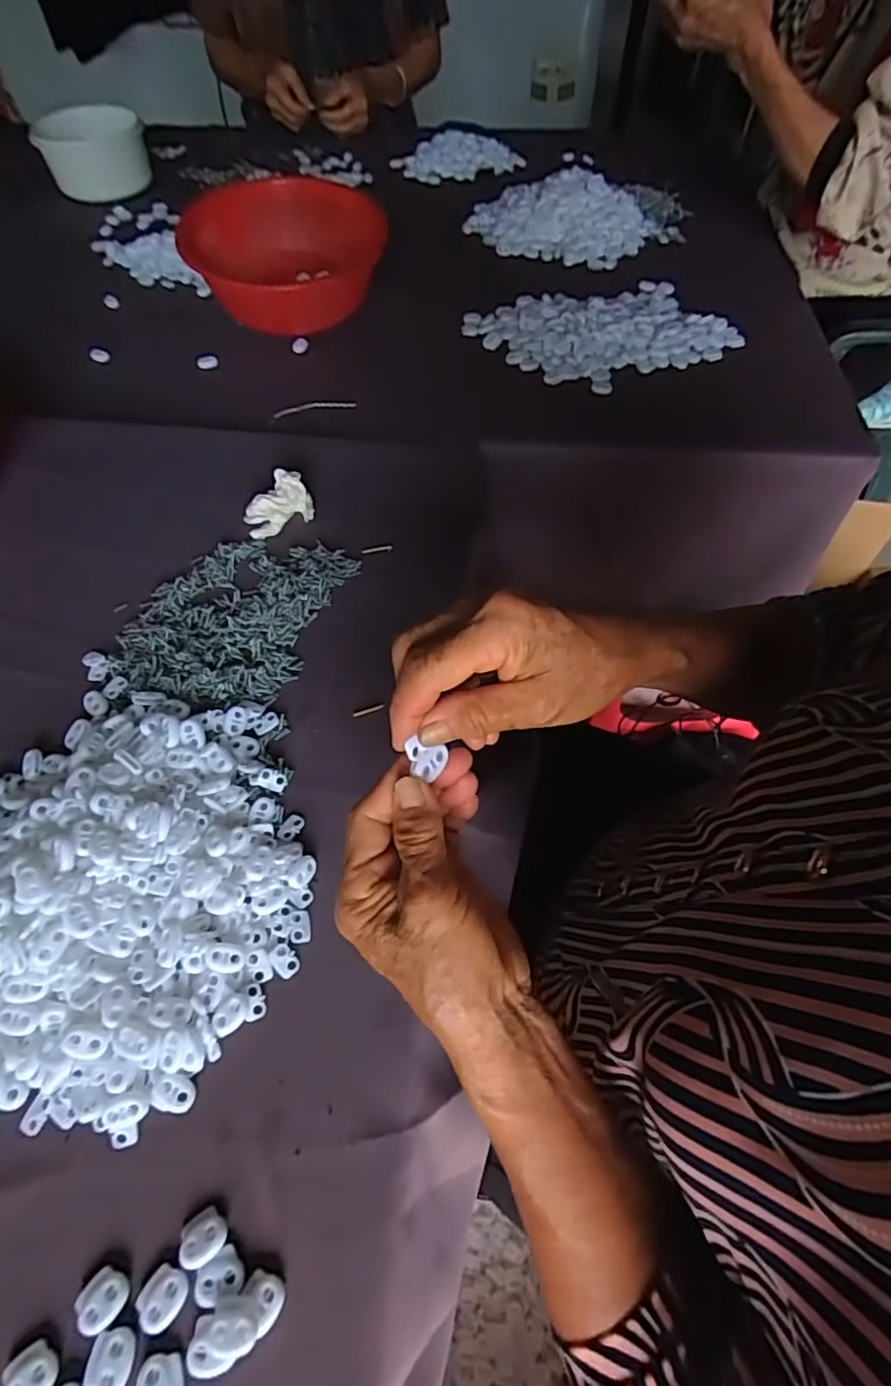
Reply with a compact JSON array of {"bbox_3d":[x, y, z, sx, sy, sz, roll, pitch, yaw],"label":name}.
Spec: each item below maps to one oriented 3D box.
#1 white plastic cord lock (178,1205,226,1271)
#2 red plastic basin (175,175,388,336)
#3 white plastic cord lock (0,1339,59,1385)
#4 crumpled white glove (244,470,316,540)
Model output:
[{"bbox_3d":[-0.116,0.259,0.284,0.021,0.008,0.019,-35,65,-21],"label":"white plastic cord lock"},{"bbox_3d":[-0.189,-0.508,0.703,0.204,0.093,0.209,1,58,-1],"label":"red plastic basin"},{"bbox_3d":[-0.181,0.297,0.260,0.019,0.009,0.019,-33,64,-20],"label":"white plastic cord lock"},{"bbox_3d":[-0.149,-0.167,0.524,0.059,0.036,0.031,-28,63,-18],"label":"crumpled white glove"}]

